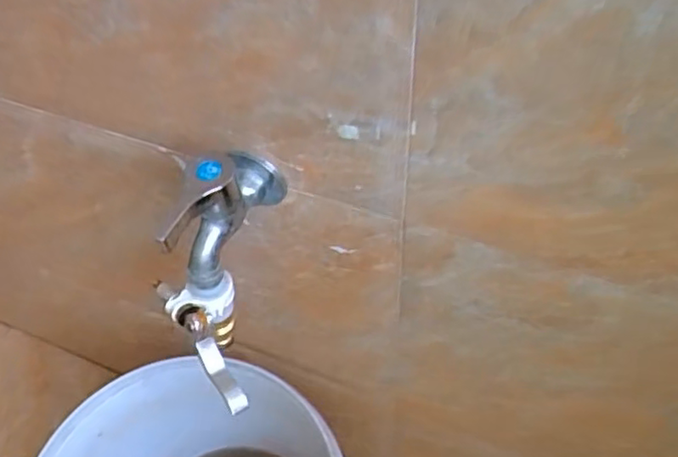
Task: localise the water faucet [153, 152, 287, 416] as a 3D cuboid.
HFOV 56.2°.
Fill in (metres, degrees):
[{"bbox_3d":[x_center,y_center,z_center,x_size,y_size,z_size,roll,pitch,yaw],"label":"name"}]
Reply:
[{"bbox_3d":[-0.080,0.029,0.401,0.063,0.151,0.086,10,14,7],"label":"water faucet"}]

